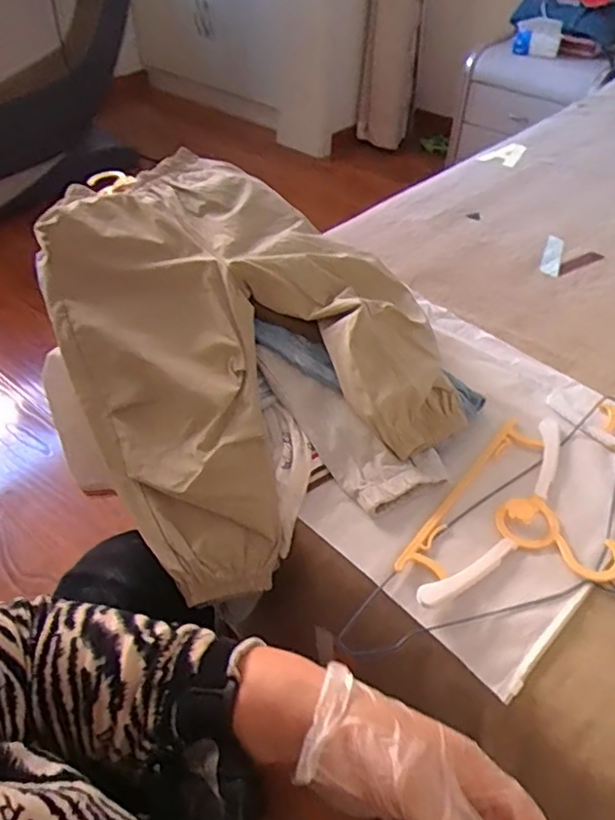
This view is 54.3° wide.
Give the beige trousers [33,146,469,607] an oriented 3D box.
[{"bbox_3d":[-0.092,-0.087,0.688,0.341,0.204,0.484,-25,51,-23],"label":"beige trousers"}]

